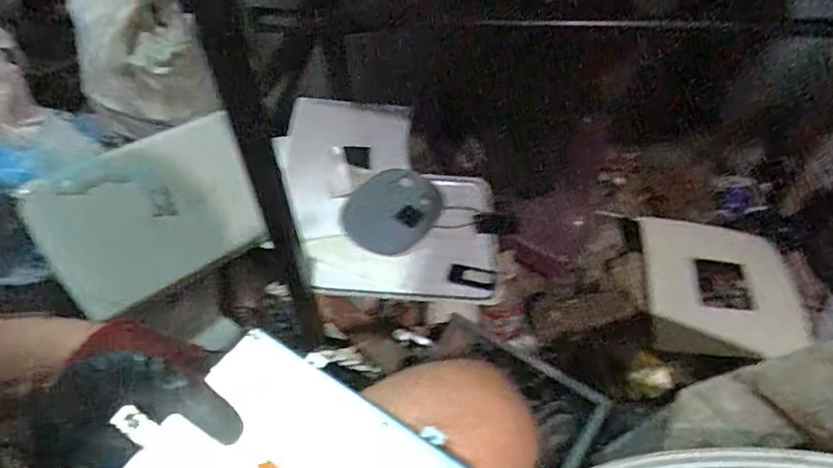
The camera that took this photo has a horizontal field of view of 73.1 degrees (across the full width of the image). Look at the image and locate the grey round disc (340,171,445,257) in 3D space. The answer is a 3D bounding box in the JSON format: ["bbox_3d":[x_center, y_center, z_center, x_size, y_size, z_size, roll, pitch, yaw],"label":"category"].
[{"bbox_3d":[-0.040,-0.044,0.982,0.148,0.017,0.204,27,53,13],"label":"grey round disc"}]

